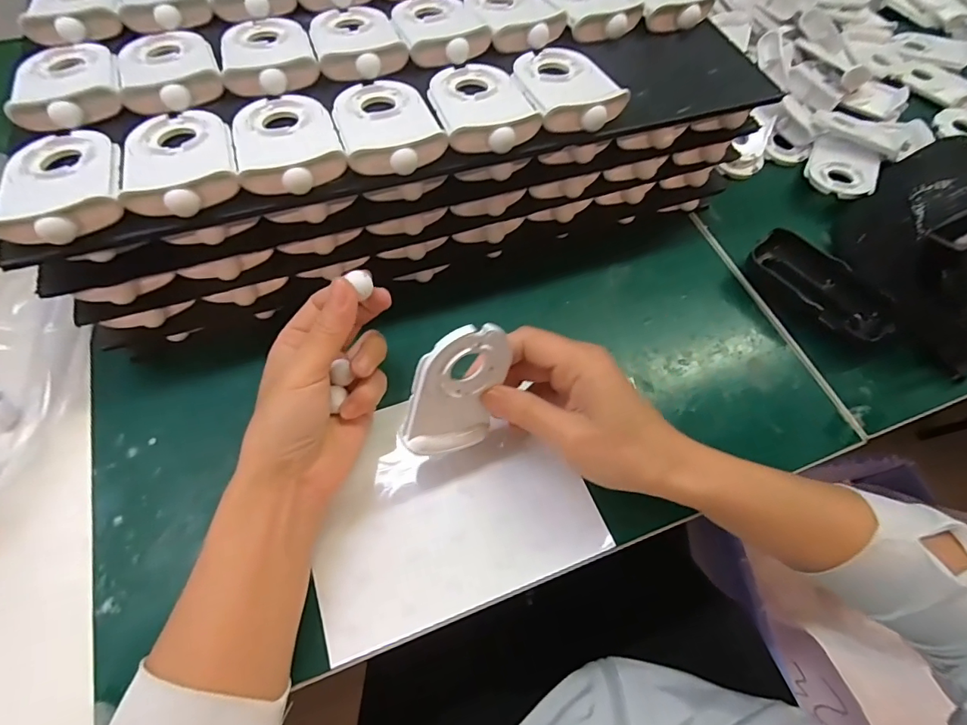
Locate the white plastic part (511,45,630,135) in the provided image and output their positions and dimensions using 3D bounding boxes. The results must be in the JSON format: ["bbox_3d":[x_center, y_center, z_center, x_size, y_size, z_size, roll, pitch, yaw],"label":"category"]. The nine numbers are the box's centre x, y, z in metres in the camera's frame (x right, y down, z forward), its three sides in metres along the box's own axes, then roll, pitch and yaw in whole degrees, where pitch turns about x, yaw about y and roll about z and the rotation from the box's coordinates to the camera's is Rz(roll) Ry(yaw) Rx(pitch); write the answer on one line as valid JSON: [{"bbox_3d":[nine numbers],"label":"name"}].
[{"bbox_3d":[0.053,-0.183,0.310,0.057,0.018,0.086,-16,64,-10],"label":"white plastic part"}]

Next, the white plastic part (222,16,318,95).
[{"bbox_3d":[-0.145,-0.210,0.312,0.057,0.016,0.089,-18,65,-11],"label":"white plastic part"}]

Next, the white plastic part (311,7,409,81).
[{"bbox_3d":[-0.088,-0.227,0.325,0.058,0.015,0.084,-16,64,-10],"label":"white plastic part"}]

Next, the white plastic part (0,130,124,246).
[{"bbox_3d":[-0.232,-0.101,0.257,0.061,0.016,0.090,-22,65,-13],"label":"white plastic part"}]

